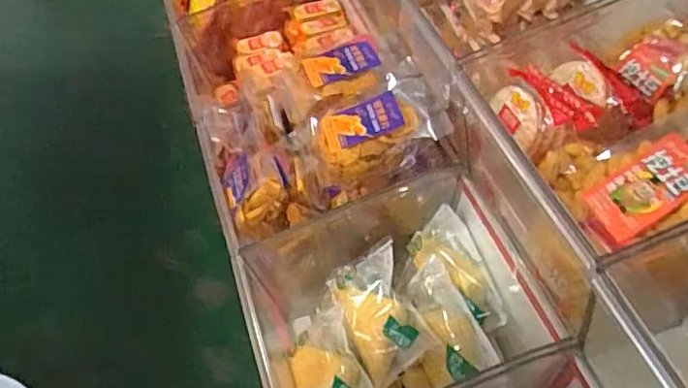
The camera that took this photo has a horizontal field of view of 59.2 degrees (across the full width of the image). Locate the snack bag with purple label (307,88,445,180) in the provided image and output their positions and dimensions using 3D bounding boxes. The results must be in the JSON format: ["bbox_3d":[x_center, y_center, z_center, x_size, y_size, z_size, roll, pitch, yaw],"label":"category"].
[{"bbox_3d":[0.032,-0.077,0.706,0.142,0.053,0.108,-27,54,4],"label":"snack bag with purple label"}]

